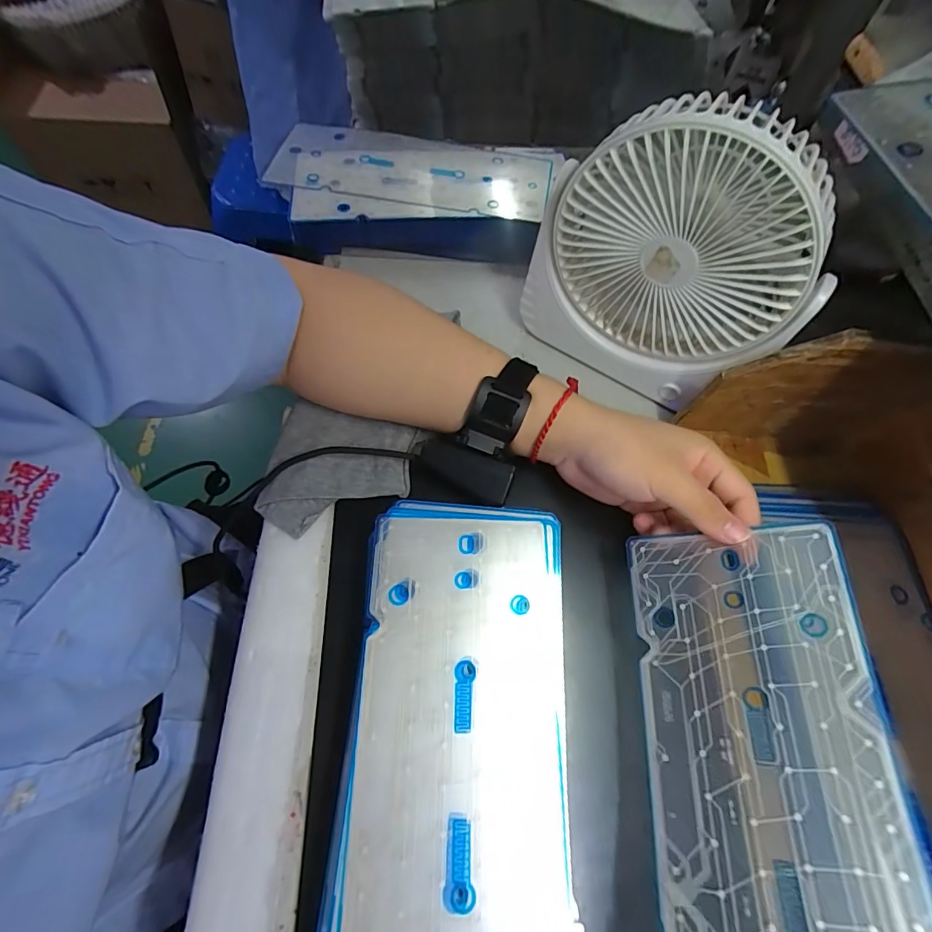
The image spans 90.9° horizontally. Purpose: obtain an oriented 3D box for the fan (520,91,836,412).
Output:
[{"bbox_3d":[0.150,-0.151,0.333,0.188,0.193,0.072,33,68,12],"label":"fan"}]

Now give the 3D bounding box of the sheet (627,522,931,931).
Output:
[{"bbox_3d":[0.147,0.165,0.218,0.110,0.021,0.272,-10,57,25],"label":"sheet"}]

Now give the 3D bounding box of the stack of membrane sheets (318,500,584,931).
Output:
[{"bbox_3d":[-0.005,0.158,0.244,0.122,0.010,0.287,3,64,-4],"label":"stack of membrane sheets"}]

